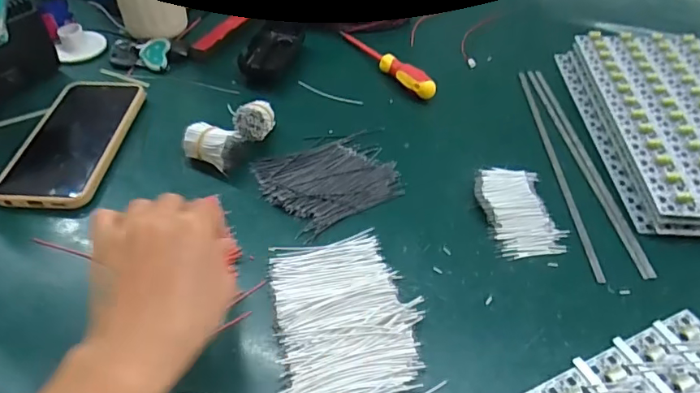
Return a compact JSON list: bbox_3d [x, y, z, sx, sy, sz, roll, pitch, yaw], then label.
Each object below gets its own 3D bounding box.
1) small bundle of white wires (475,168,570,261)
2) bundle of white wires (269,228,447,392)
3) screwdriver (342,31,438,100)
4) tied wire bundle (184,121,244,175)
[{"bbox_3d":[0.143,0.007,0.426,0.063,0.012,0.101,-4,45,-7],"label":"small bundle of white wires"},{"bbox_3d":[-0.007,0.079,0.344,0.097,0.010,0.136,-8,45,-11],"label":"bundle of white wires"},{"bbox_3d":[0.041,-0.161,0.584,0.023,0.023,0.165,-22,50,-24],"label":"screwdriver"},{"bbox_3d":[-0.124,-0.045,0.455,0.045,0.032,0.035,19,46,16],"label":"tied wire bundle"}]

